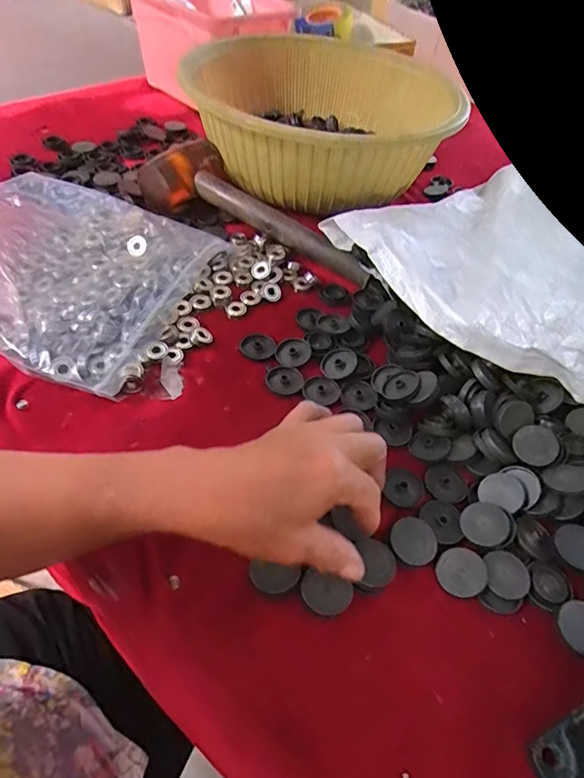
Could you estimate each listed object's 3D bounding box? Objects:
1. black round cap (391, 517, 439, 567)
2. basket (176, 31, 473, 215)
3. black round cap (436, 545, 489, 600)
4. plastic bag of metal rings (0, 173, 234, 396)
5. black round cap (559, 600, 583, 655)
[{"bbox_3d":[0.086,0.107,0.336,0.032,0.010,0.031,2,55,-2],"label":"black round cap"},{"bbox_3d":[0.032,-0.363,0.632,0.313,0.110,0.305,-2,49,-10],"label":"basket"},{"bbox_3d":[0.116,0.125,0.327,0.033,0.006,0.031,4,49,-4],"label":"black round cap"},{"bbox_3d":[-0.224,-0.133,0.484,0.284,0.062,0.238,26,51,15],"label":"plastic bag of metal rings"},{"bbox_3d":[0.190,0.155,0.310,0.029,0.004,0.033,9,48,0],"label":"black round cap"}]

